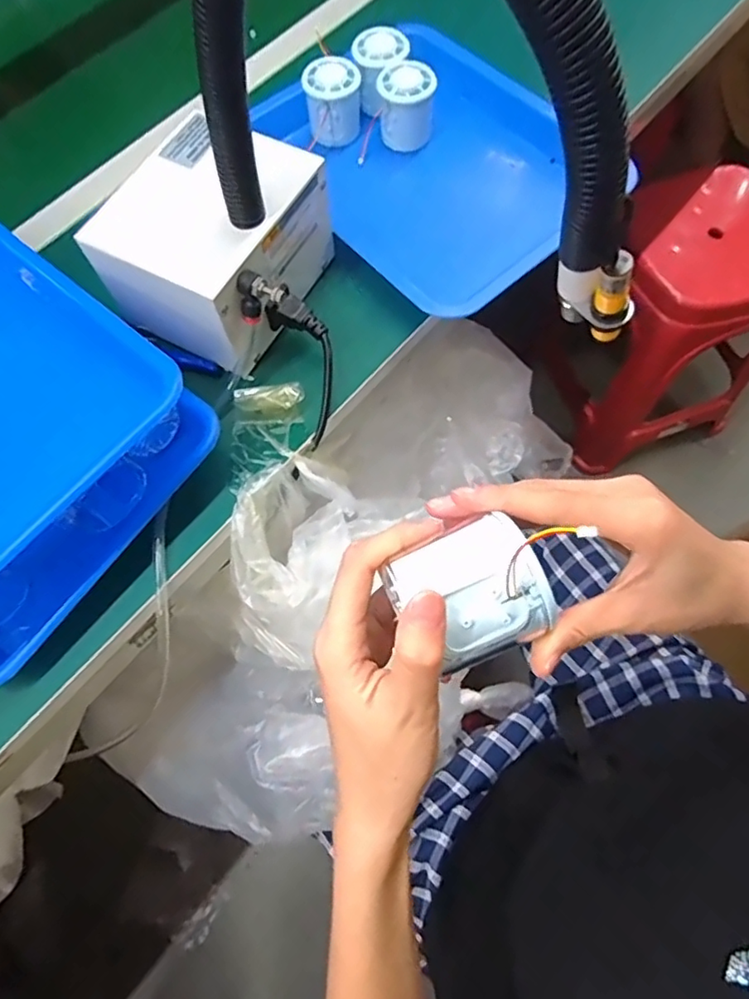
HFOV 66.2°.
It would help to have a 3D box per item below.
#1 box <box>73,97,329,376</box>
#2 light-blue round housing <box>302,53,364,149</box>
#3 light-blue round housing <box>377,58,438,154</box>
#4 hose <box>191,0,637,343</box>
[{"bbox_3d":[-0.126,-0.211,0.480,0.135,0.099,0.157,26,72,12],"label":"box"},{"bbox_3d":[-0.040,-0.398,0.577,0.052,0.055,0.049,-1,68,2],"label":"light-blue round housing"},{"bbox_3d":[0.032,-0.391,0.573,0.056,0.057,0.055,5,69,4],"label":"light-blue round housing"},{"bbox_3d":[0.017,-0.197,0.288,0.277,0.212,0.028,26,72,12],"label":"hose"}]

